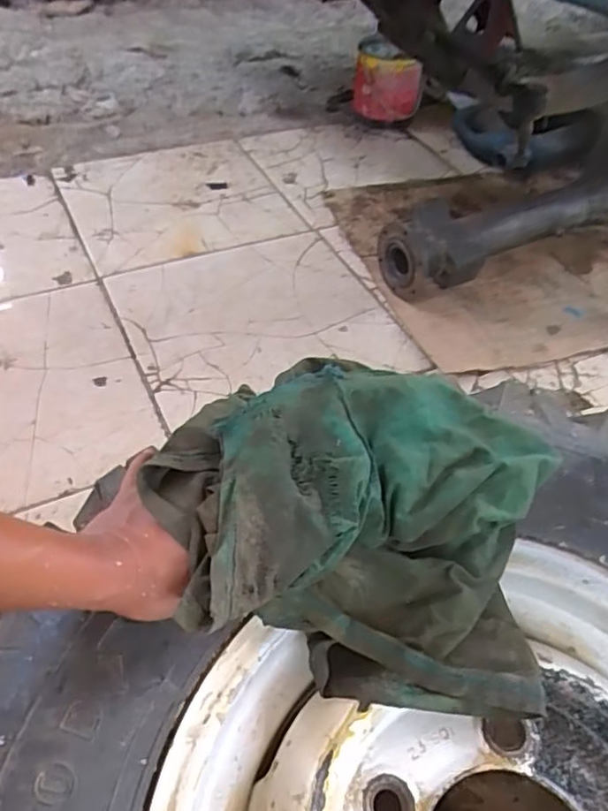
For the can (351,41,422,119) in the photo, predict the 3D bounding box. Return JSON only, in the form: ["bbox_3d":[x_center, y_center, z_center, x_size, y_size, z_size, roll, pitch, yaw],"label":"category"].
[{"bbox_3d":[0.193,-0.758,1.373,0.155,0.118,0.145,5,48,0],"label":"can"}]

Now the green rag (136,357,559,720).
[{"bbox_3d":[0.034,0.075,0.442,0.278,0.119,0.228,8,48,3],"label":"green rag"}]

